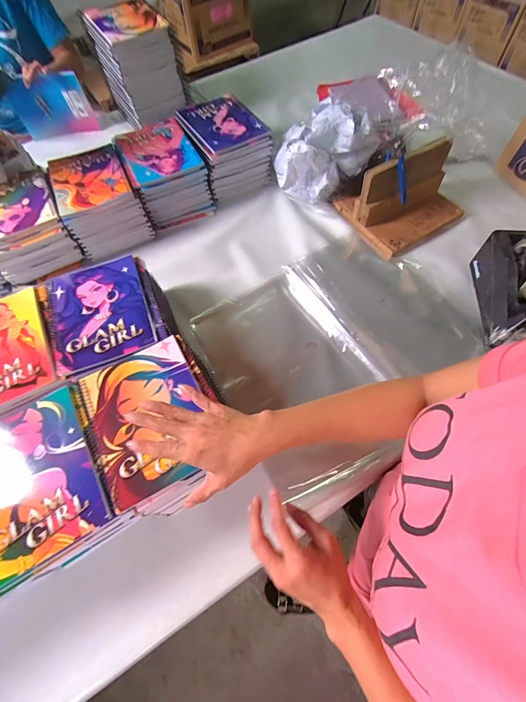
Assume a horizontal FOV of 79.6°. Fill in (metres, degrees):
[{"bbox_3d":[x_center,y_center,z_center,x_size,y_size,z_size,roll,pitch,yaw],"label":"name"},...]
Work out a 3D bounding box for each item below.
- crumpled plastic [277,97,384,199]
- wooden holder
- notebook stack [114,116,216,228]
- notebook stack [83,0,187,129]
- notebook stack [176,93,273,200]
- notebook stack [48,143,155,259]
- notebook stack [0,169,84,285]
[{"bbox_3d":[0.126,-0.445,0.713,0.195,0.153,0.153,-24,65,-8],"label":"crumpled plastic"},{"bbox_3d":[0.308,-0.339,0.665,0.223,0.125,0.191,-27,67,-11],"label":"wooden holder"},{"bbox_3d":[-0.225,-0.414,0.741,0.156,0.115,0.200,-23,66,-9],"label":"notebook stack"},{"bbox_3d":[-0.320,-0.747,0.827,0.174,0.184,0.208,-25,65,-9],"label":"notebook stack"},{"bbox_3d":[-0.092,-0.506,0.780,0.165,0.105,0.208,-27,67,-11],"label":"notebook stack"},{"bbox_3d":[-0.362,-0.341,0.710,0.157,0.107,0.202,-23,66,-9],"label":"notebook stack"},{"bbox_3d":[-0.505,-0.270,0.684,0.158,0.110,0.201,-24,66,-10],"label":"notebook stack"}]

